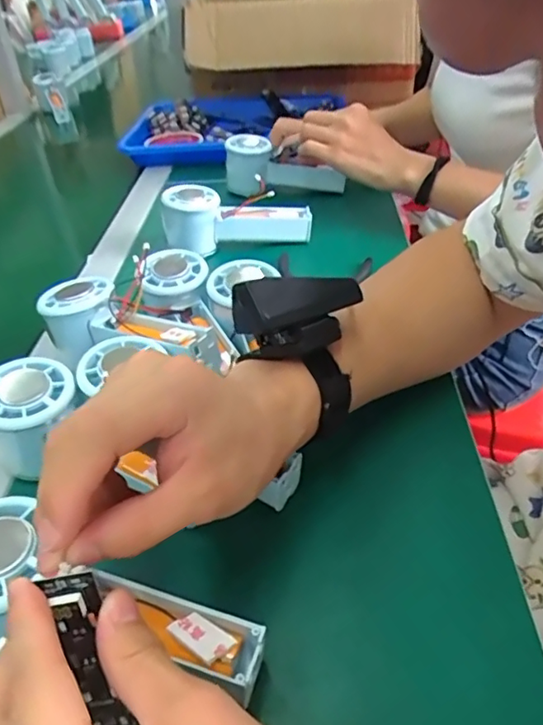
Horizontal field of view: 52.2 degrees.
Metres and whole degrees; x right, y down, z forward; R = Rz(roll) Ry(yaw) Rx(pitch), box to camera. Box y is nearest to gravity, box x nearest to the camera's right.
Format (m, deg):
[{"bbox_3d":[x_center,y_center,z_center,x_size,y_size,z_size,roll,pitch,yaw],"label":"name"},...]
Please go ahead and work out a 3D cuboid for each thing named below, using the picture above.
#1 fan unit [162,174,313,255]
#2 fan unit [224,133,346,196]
[{"bbox_3d":[-0.035,-0.151,0.585,0.153,0.070,0.067,-9,39,-7],"label":"fan unit"},{"bbox_3d":[0.013,-0.240,0.683,0.143,0.060,0.048,11,41,16],"label":"fan unit"}]

